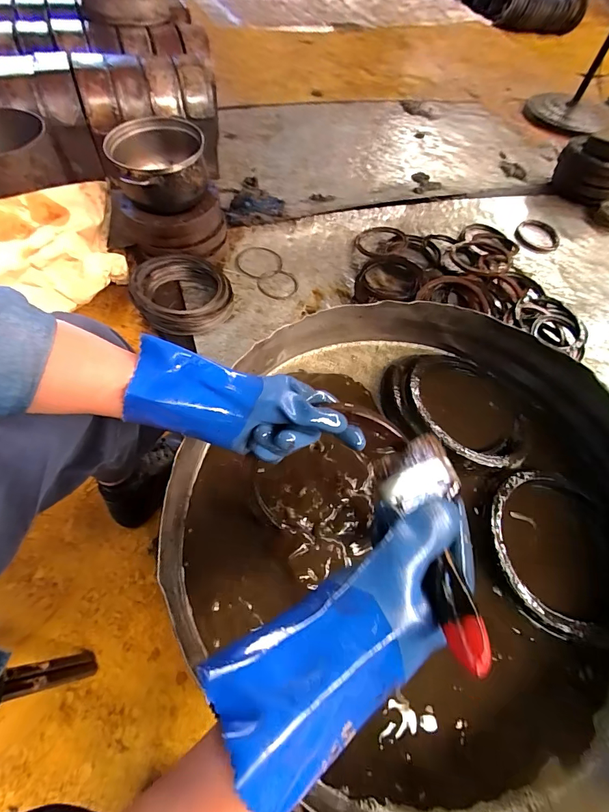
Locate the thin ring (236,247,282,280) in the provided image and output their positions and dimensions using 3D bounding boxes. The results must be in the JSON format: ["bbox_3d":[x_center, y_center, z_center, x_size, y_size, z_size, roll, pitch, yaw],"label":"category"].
[{"bbox_3d":[-0.125,-0.391,1.046,0.126,0.012,0.111,16,58,5],"label":"thin ring"}]

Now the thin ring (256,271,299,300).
[{"bbox_3d":[-0.072,-0.321,1.020,0.102,0.013,0.096,1,59,-1],"label":"thin ring"}]

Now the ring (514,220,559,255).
[{"bbox_3d":[0.730,-0.527,1.206,0.133,0.020,0.137,-2,66,4],"label":"ring"}]

